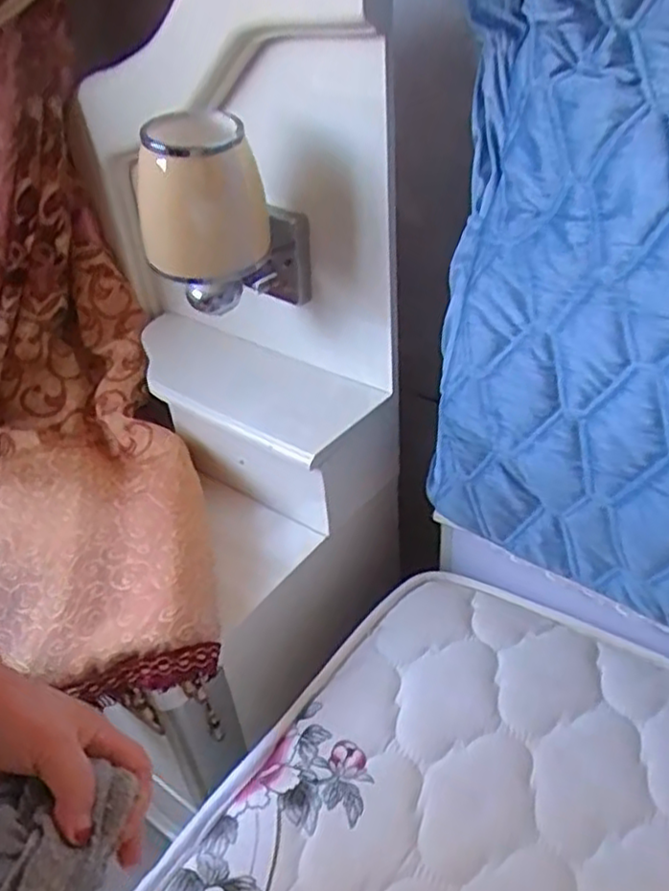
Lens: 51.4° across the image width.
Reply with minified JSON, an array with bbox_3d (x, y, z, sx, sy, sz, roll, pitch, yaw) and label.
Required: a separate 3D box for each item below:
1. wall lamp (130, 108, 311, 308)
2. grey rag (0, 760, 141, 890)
[{"bbox_3d":[-0.100,-0.215,0.676,0.101,0.192,0.154,15,42,26],"label":"wall lamp"},{"bbox_3d":[-0.166,0.229,0.372,0.072,0.051,0.120,14,41,25],"label":"grey rag"}]

